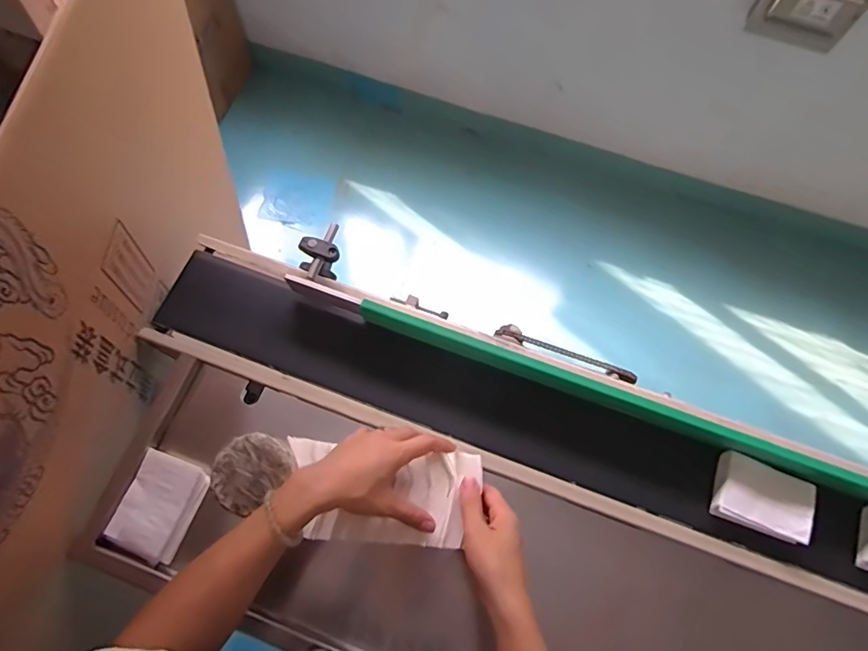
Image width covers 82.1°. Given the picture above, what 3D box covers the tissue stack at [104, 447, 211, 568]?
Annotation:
[{"bbox_3d":[-0.312,0.205,0.564,0.076,0.026,0.106,22,68,7],"label":"tissue stack"}]

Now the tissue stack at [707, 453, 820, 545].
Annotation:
[{"bbox_3d":[0.388,0.204,0.592,0.109,0.039,0.077,19,68,5],"label":"tissue stack"}]

